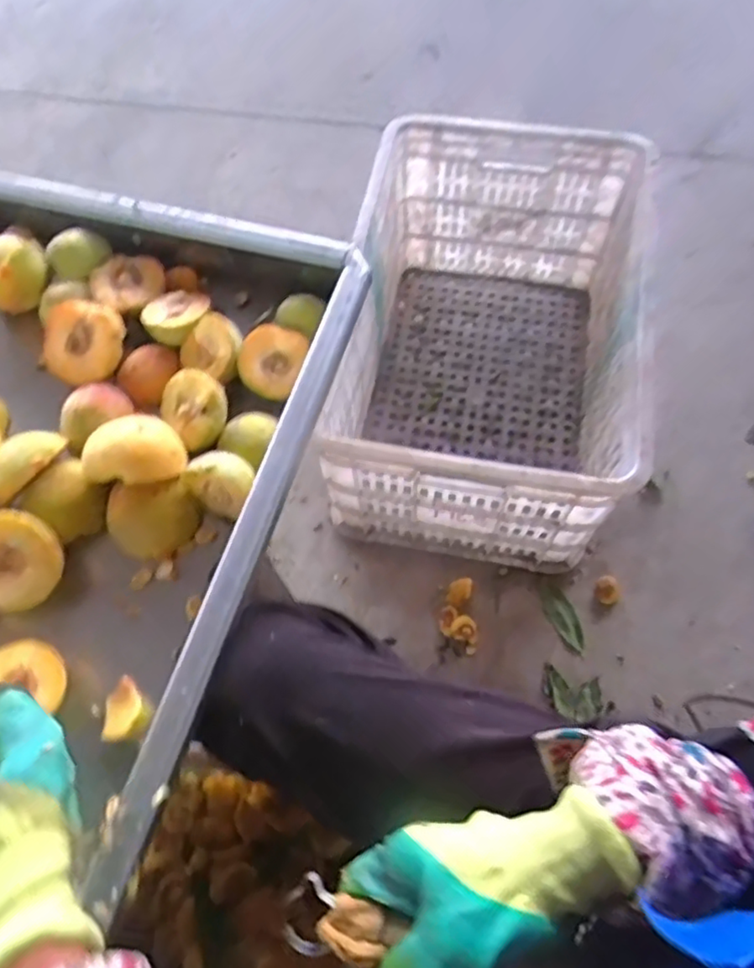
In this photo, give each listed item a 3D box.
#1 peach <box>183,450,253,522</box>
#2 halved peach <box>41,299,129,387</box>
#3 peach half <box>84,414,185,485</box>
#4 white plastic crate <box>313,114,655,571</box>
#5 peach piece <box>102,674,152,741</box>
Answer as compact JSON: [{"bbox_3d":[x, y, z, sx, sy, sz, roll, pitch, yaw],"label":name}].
[{"bbox_3d":[-0.110,0.000,0.446,0.044,0.053,0.040,-1,65,1],"label":"peach"},{"bbox_3d":[-0.240,-0.116,0.524,0.067,0.030,0.067,0,92,10],"label":"halved peach"},{"bbox_3d":[-0.174,-0.024,0.445,0.066,0.030,0.048,-13,65,-5],"label":"peach half"},{"bbox_3d":[0.147,-0.194,0.867,0.338,0.290,0.533,10,65,6],"label":"white plastic crate"},{"bbox_3d":[-0.163,0.147,0.413,0.030,0.009,0.039,-1,65,1],"label":"peach piece"}]

